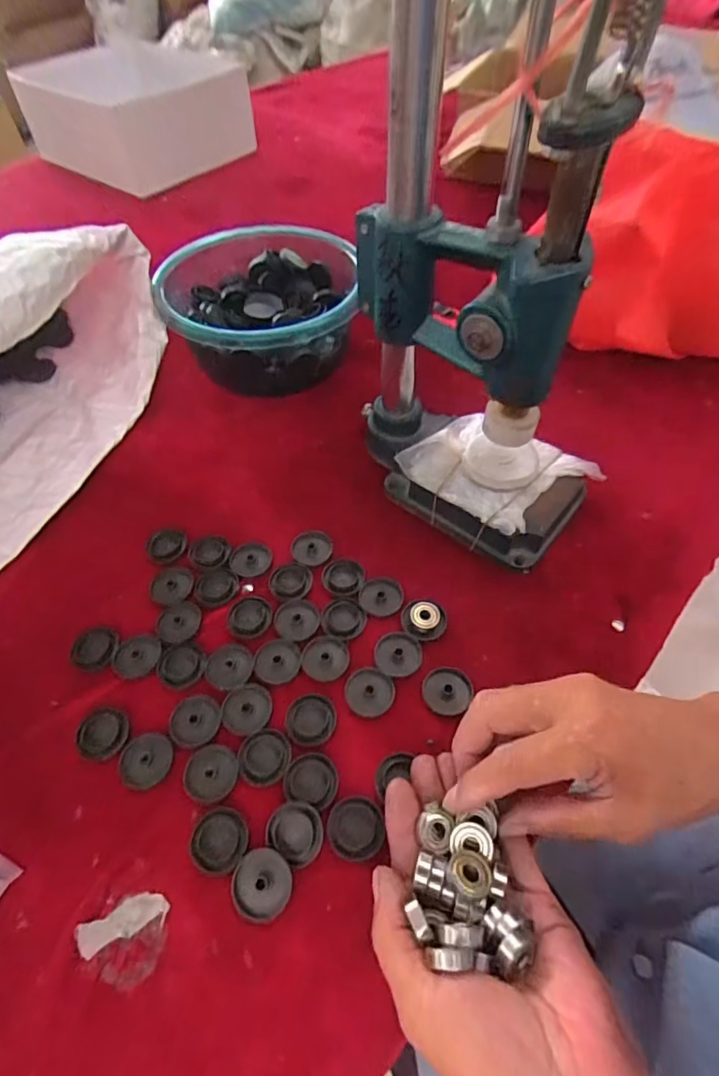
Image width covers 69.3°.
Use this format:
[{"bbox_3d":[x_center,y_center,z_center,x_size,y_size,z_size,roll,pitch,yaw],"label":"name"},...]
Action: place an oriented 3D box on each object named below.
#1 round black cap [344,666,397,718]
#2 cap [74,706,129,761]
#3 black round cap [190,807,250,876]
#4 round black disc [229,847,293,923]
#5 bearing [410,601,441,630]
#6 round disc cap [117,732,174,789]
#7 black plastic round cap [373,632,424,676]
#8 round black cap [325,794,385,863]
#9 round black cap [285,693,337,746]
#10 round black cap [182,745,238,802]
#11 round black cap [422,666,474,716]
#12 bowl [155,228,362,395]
[{"bbox_3d":[0.007,0.104,0.354,0.032,0.004,0.033,-1,54,1],"label":"round black cap"},{"bbox_3d":[-0.169,0.127,0.339,0.034,0.004,0.032,-1,54,1],"label":"cap"},{"bbox_3d":[-0.082,0.176,0.304,0.033,0.004,0.032,-1,54,1],"label":"black round cap"},{"bbox_3d":[-0.055,0.192,0.289,0.033,0.007,0.033,-1,54,1],"label":"round black disc"},{"bbox_3d":[0.049,0.058,0.385,0.022,0.007,0.021,-1,54,1],"label":"bearing"},{"bbox_3d":[-0.136,0.140,0.331,0.033,0.004,0.031,-1,54,1],"label":"round disc cap"},{"bbox_3d":[0.028,0.082,0.369,0.033,0.004,0.032,-1,54,1],"label":"black plastic round cap"},{"bbox_3d":[-0.002,0.169,0.304,0.032,0.004,0.032,-1,54,1],"label":"round black cap"},{"bbox_3d":[-0.032,0.118,0.342,0.032,0.004,0.033,-1,54,1],"label":"round black cap"},{"bbox_3d":[-0.093,0.147,0.326,0.033,0.004,0.032,-1,54,1],"label":"round black cap"},{"bbox_3d":[0.060,0.103,0.354,0.031,0.004,0.034,-1,54,1],"label":"round black cap"},{"bbox_3d":[-0.107,-0.236,0.551,0.189,0.089,0.200,-1,54,1],"label":"bowl"}]

